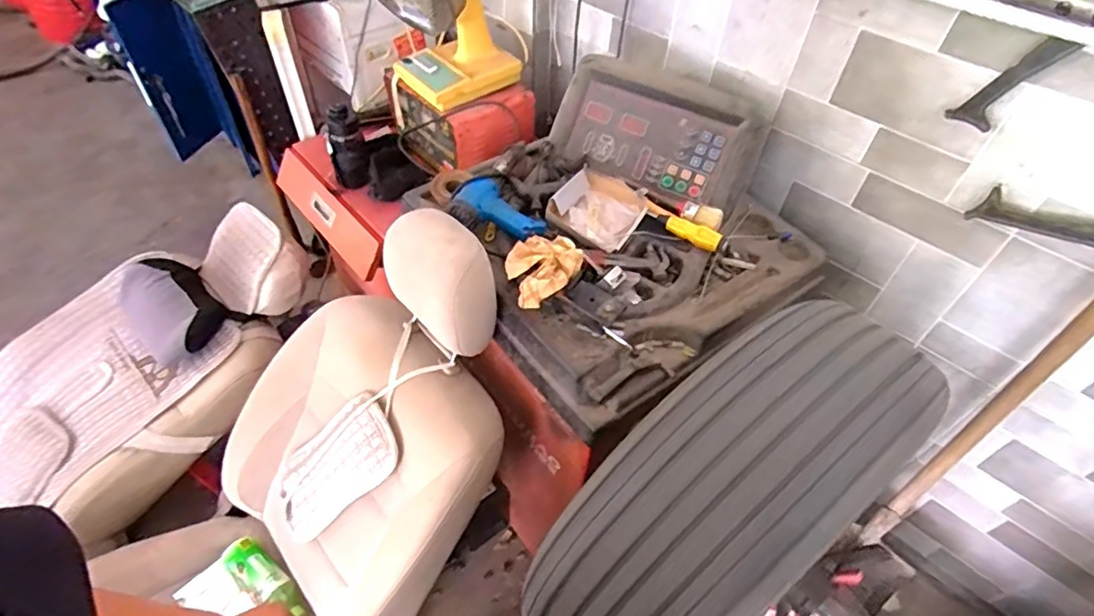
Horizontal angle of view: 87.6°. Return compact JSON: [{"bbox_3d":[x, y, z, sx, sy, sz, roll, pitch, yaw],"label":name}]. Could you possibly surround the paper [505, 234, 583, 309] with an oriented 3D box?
[{"bbox_3d":[-0.010,-0.062,0.877,0.108,0.063,0.105,12,50,7],"label":"paper"}]

